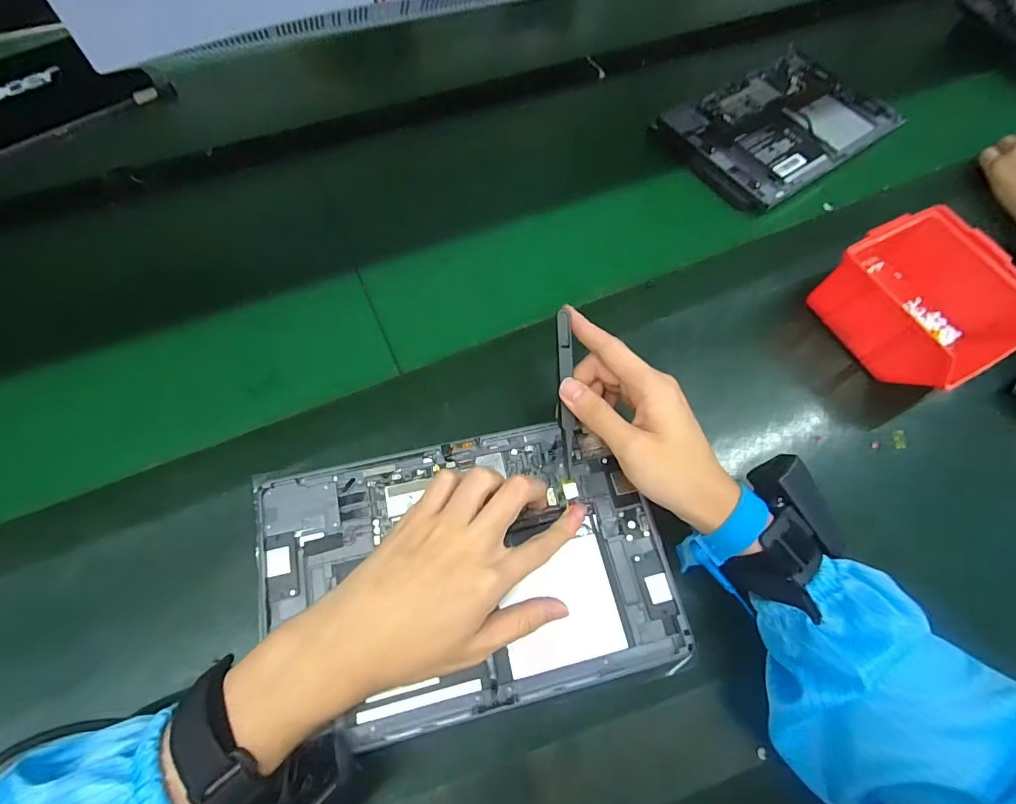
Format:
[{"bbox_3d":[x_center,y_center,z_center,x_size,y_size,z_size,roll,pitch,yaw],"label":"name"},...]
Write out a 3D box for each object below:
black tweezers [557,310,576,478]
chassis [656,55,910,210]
[{"bbox_3d":[0.039,-0.006,0.310,0.010,0.005,0.113,0,84,-2],"label":"black tweezers"},{"bbox_3d":[0.328,-0.332,0.552,0.284,0.025,0.167,-34,71,-17],"label":"chassis"}]

